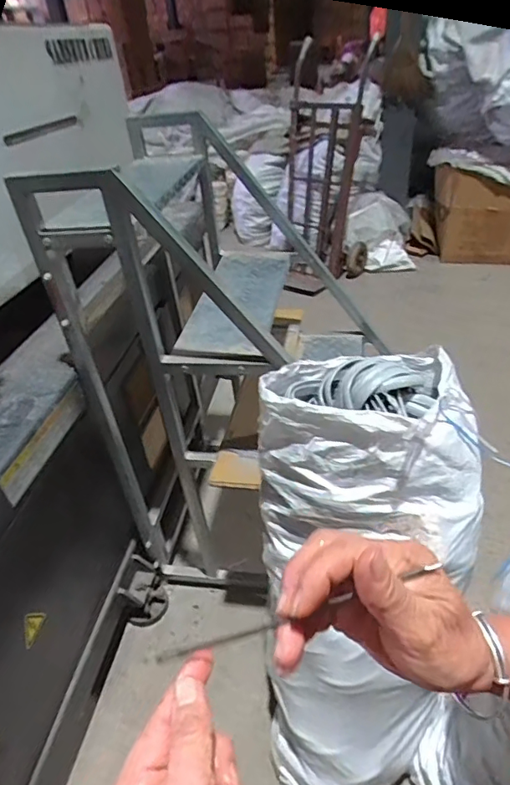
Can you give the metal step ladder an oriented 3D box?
[{"bbox_3d":[-0.111,-0.077,1.405,0.652,1.169,0.756,10,39,21],"label":"metal step ladder"}]

